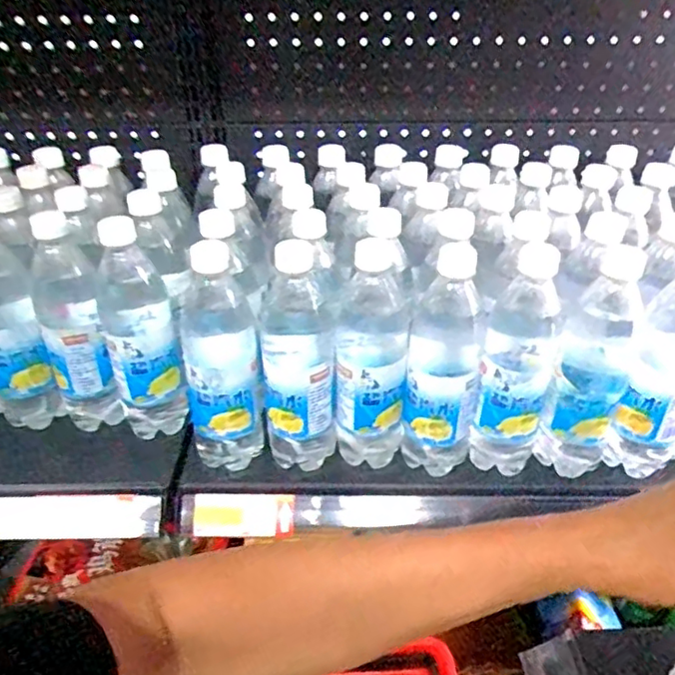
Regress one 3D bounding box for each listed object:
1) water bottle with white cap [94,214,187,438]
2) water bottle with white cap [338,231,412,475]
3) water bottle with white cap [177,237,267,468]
[{"bbox_3d":[-0.199,0.000,0.618,0.068,0.226,0.074,-13,36,-18],"label":"water bottle with white cap"},{"bbox_3d":[0.032,0.021,0.579,0.067,0.228,0.074,0,33,0],"label":"water bottle with white cap"},{"bbox_3d":[-0.109,0.024,0.574,0.069,0.235,0.073,-7,34,-10],"label":"water bottle with white cap"}]

